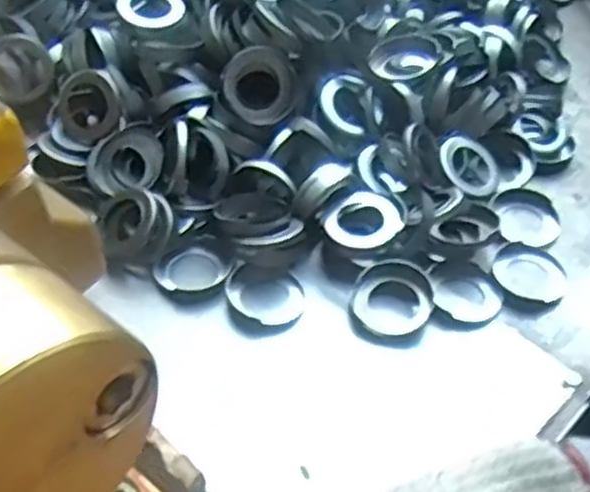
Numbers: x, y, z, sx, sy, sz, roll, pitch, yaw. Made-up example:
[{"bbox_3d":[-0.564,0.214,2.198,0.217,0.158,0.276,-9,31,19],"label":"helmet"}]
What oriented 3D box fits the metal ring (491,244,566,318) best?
[{"bbox_3d":[0.173,0.023,0.573,0.055,0.007,0.065,1,51,3],"label":"metal ring"}]

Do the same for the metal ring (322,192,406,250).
[{"bbox_3d":[0.050,-0.020,0.569,0.056,0.013,0.049,-31,57,-21],"label":"metal ring"}]

